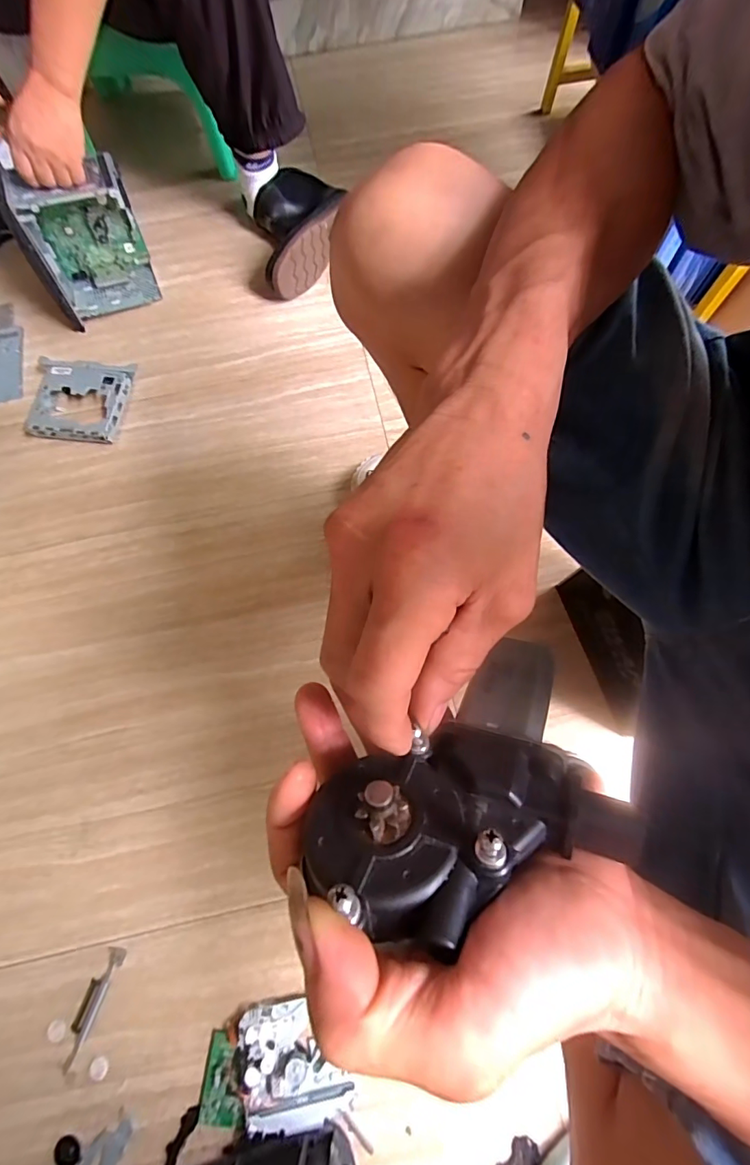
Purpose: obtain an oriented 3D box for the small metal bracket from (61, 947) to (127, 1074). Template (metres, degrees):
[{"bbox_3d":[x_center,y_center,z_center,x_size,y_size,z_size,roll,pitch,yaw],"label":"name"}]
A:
[{"bbox_3d":[-0.331,0.494,0.535,0.025,0.008,0.126,22,77,6],"label":"small metal bracket"}]

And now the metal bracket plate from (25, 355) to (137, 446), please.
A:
[{"bbox_3d":[-0.478,-0.291,0.741,0.153,0.033,0.131,6,75,2],"label":"metal bracket plate"}]

